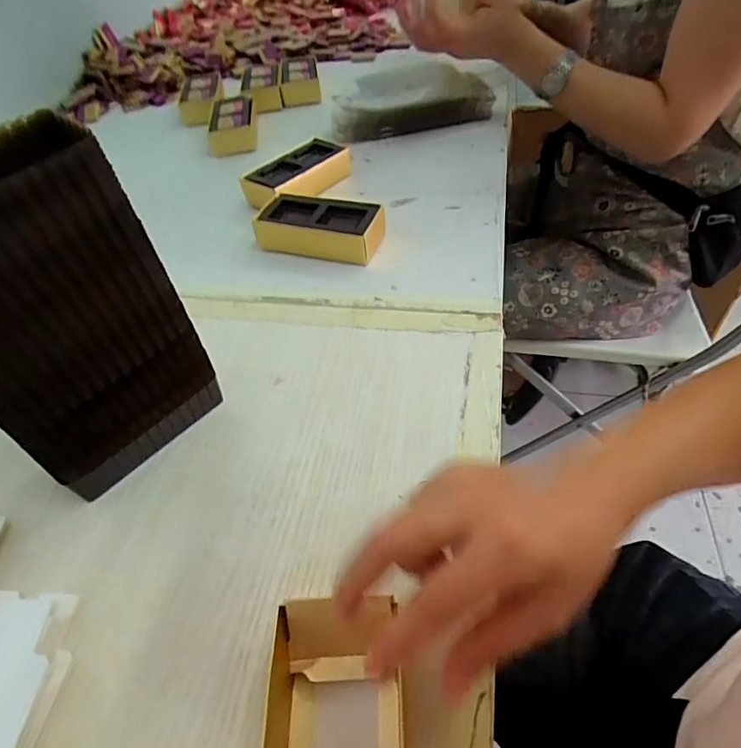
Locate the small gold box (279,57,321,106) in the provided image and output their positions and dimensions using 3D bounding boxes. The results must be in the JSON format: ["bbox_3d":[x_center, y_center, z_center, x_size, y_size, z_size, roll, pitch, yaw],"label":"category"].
[{"bbox_3d":[-0.108,-0.449,0.778,0.056,0.033,0.103,-8,48,-2],"label":"small gold box"}]

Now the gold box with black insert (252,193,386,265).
[{"bbox_3d":[-0.046,-0.141,0.490,0.126,0.034,0.056,14,51,18],"label":"gold box with black insert"}]

